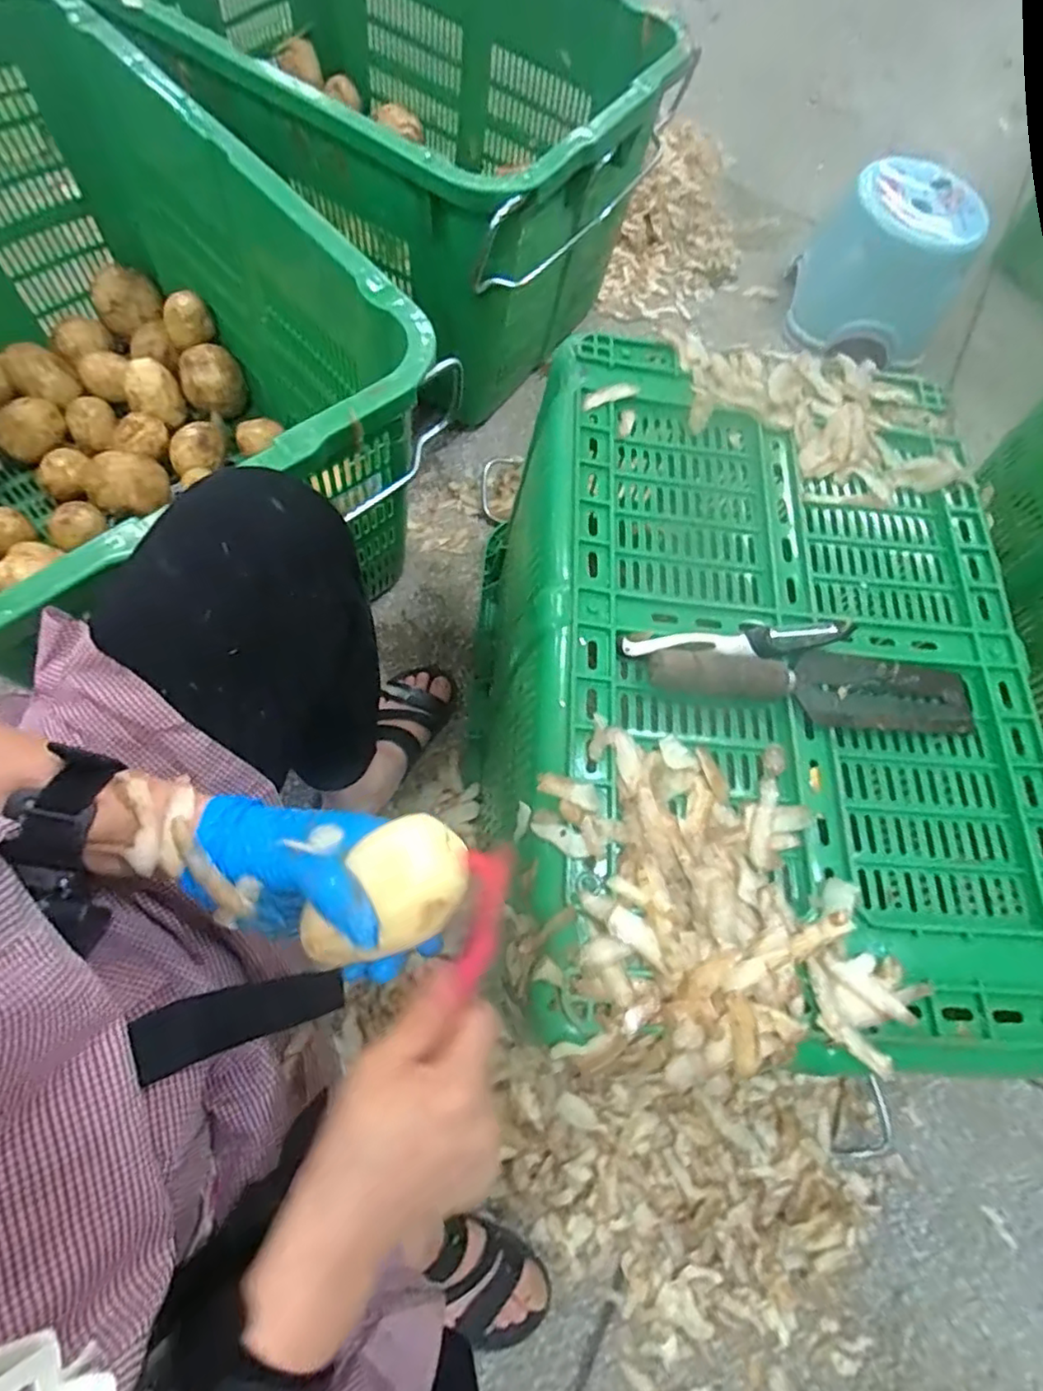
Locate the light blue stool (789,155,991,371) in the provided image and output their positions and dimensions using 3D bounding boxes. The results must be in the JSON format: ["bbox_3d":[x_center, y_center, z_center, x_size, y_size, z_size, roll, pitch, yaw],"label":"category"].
[{"bbox_3d":[0.582,-0.684,1.018,0.229,0.209,0.227,31,68,5],"label":"light blue stool"}]

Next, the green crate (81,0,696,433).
[{"bbox_3d":[-0.154,-0.725,0.814,0.617,0.340,0.427,31,68,5],"label":"green crate"}]

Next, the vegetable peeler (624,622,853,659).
[{"bbox_3d":[0.158,-0.038,0.462,0.167,0.010,0.022,-4,72,-3],"label":"vegetable peeler"}]

